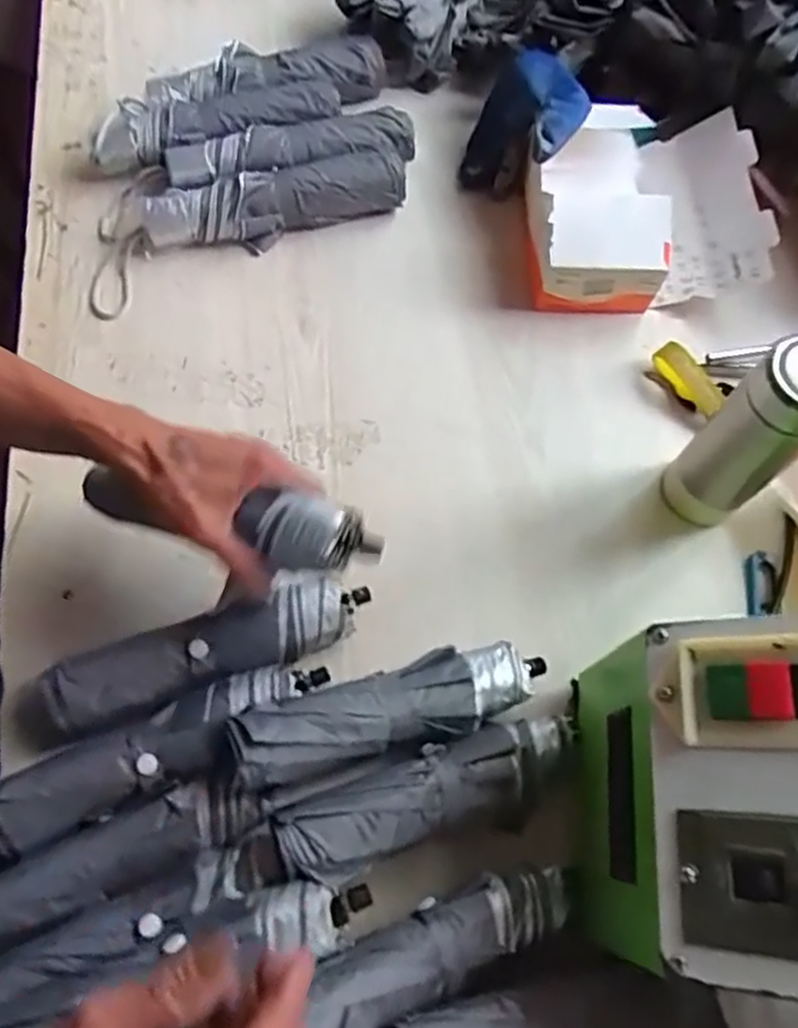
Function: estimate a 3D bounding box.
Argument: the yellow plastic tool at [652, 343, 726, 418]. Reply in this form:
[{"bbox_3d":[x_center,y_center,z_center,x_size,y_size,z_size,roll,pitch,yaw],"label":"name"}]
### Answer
[{"bbox_3d":[0.258,-0.119,0.662,0.029,0.018,0.074,-28,71,-13],"label":"yellow plastic tool"}]

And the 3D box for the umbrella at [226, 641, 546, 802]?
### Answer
[{"bbox_3d":[-0.002,0.133,0.509,0.218,0.034,0.054,-12,68,-20],"label":"umbrella"}]

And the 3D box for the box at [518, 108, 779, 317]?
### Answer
[{"bbox_3d":[0.231,-0.291,0.730,0.219,0.083,0.204,-2,67,-2],"label":"box"}]

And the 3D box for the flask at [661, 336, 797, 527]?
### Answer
[{"bbox_3d":[0.258,-0.054,0.546,0.054,0.174,0.064,-37,73,-15],"label":"flask"}]

